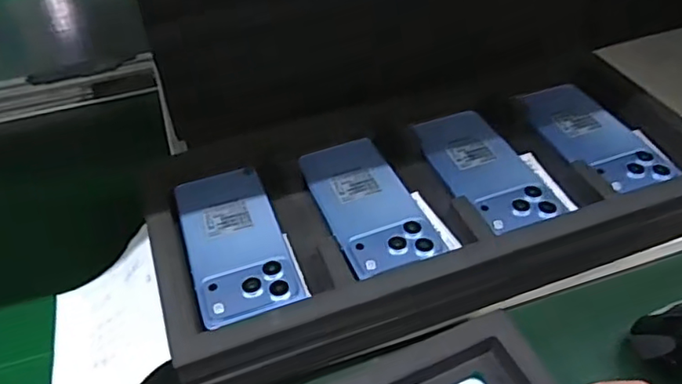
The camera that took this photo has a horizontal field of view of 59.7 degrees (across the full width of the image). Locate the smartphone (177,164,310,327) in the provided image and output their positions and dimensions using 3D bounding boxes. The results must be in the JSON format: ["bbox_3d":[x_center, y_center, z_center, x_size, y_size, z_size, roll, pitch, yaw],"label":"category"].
[{"bbox_3d":[-0.086,0.036,0.477,0.075,0.007,0.155,-16,45,-13],"label":"smartphone"}]

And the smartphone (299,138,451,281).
[{"bbox_3d":[0.022,0.008,0.490,0.073,0.012,0.139,-18,46,-14],"label":"smartphone"}]

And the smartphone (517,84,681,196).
[{"bbox_3d":[0.228,-0.051,0.535,0.065,0.012,0.136,-23,50,-7],"label":"smartphone"}]

